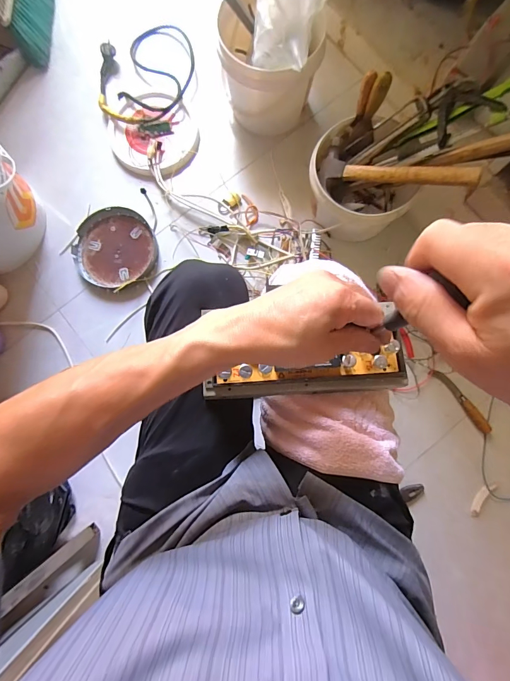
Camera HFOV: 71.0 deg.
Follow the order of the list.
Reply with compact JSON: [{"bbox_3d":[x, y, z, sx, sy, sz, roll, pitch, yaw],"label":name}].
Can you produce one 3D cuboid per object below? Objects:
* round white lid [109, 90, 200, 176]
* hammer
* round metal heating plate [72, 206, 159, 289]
[{"bbox_3d":[-0.265,-0.540,0.914,0.213,0.032,0.257,-22,84,-2],"label":"round white lid"},{"bbox_3d":[0.267,-0.327,0.698,0.300,0.029,0.070,19,83,29],"label":"hammer"},{"bbox_3d":[-0.348,-0.235,0.895,0.201,0.027,0.198,0,84,0],"label":"round metal heating plate"}]

